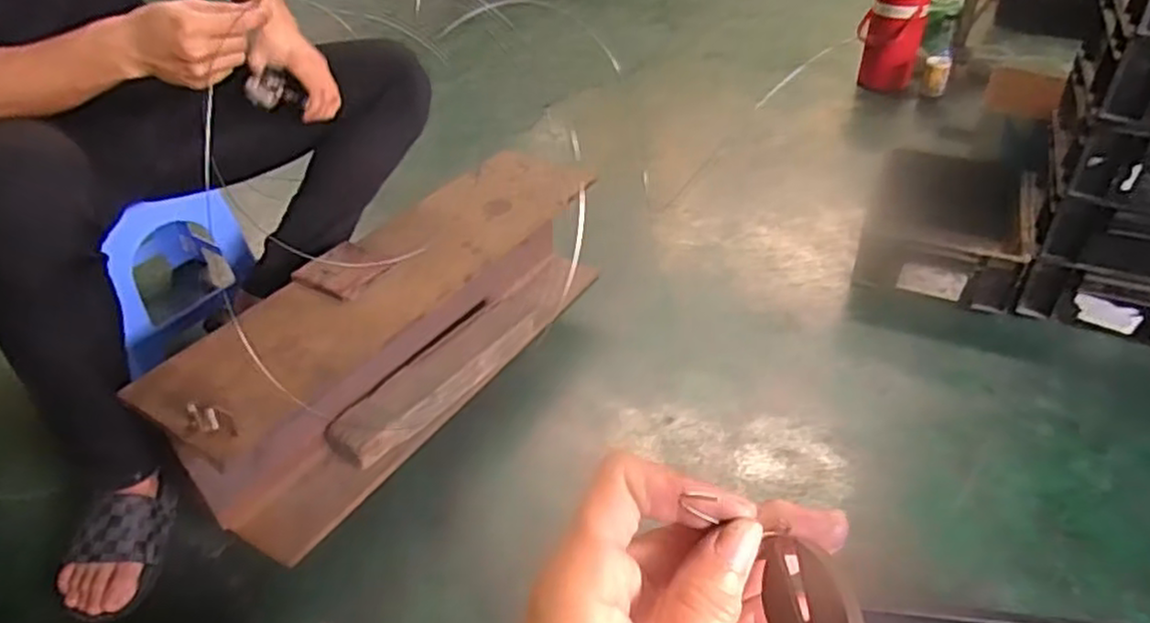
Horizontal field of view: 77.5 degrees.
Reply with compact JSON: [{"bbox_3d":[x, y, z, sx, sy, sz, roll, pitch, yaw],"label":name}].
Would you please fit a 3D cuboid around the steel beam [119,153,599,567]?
[{"bbox_3d":[-0.233,0.010,1.045,0.201,0.208,0.705,22,45,27],"label":"steel beam"}]

